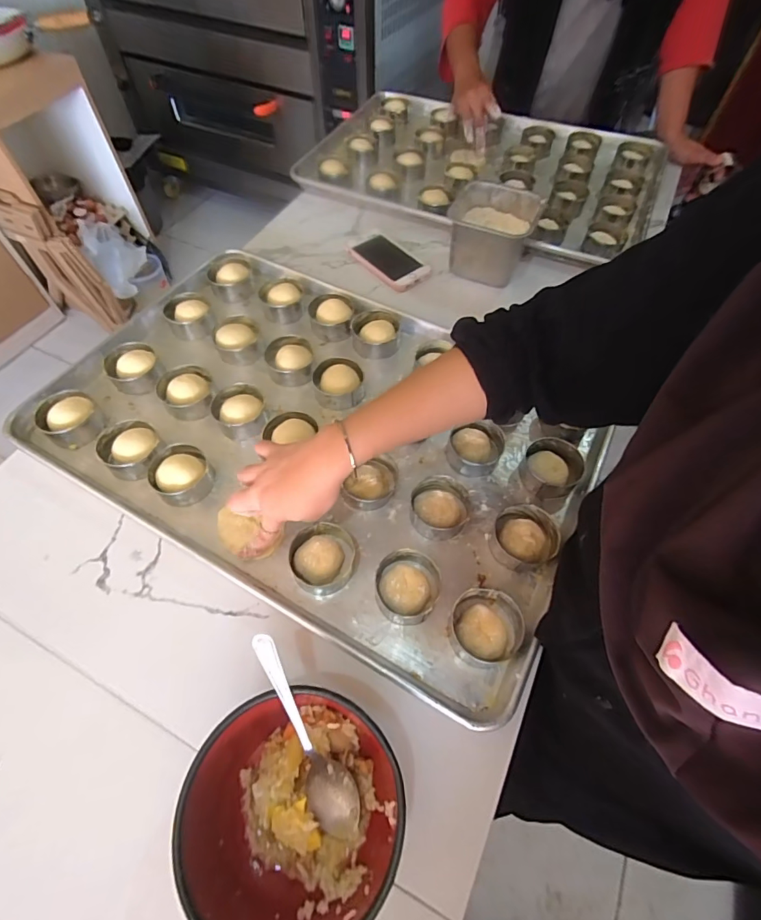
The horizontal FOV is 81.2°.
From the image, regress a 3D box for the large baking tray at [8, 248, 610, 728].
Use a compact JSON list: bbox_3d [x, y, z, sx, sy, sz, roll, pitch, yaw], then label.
[{"bbox_3d":[-0.079,-0.056,0.519,0.622,0.034,0.392,28,62,15],"label":"large baking tray"}]

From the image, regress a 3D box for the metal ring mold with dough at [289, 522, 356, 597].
[{"bbox_3d":[-0.057,0.093,0.436,0.060,0.026,0.067,0,59,-1],"label":"metal ring mold with dough"}]

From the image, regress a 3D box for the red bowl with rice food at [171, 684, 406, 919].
[{"bbox_3d":[-0.059,0.245,0.315,0.140,0.072,0.144,0,59,-1],"label":"red bowl with rice food"}]

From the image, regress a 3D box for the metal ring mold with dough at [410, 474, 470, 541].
[{"bbox_3d":[0.062,0.048,0.461,0.060,0.023,0.062,3,59,1],"label":"metal ring mold with dough"}]

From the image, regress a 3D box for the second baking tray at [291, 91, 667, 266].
[{"bbox_3d":[0.186,-0.539,0.817,0.603,0.049,0.386,24,61,13],"label":"second baking tray"}]

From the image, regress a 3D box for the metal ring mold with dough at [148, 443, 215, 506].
[{"bbox_3d":[-0.217,0.014,0.483,0.059,0.034,0.064,0,59,-1],"label":"metal ring mold with dough"}]

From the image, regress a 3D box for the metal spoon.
[{"bbox_3d":[-0.054,0.199,0.324,0.033,0.018,0.159,-22,96,-12],"label":"metal spoon"}]

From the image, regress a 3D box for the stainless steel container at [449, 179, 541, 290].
[{"bbox_3d":[0.165,-0.328,0.654,0.104,0.088,0.107,23,61,13],"label":"stainless steel container"}]

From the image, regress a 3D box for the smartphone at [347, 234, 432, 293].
[{"bbox_3d":[0.009,-0.316,0.693,0.074,0.018,0.148,-31,64,-18],"label":"smartphone"}]

